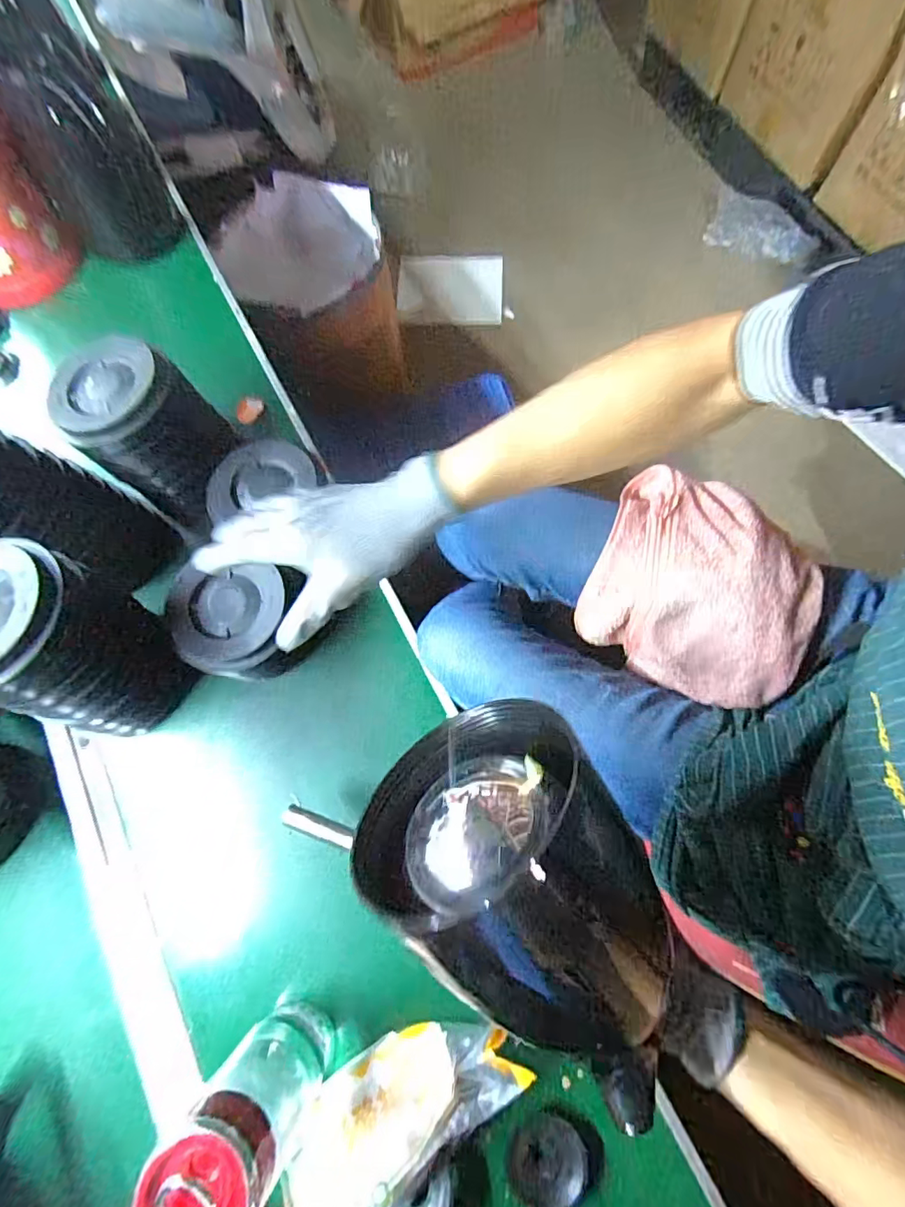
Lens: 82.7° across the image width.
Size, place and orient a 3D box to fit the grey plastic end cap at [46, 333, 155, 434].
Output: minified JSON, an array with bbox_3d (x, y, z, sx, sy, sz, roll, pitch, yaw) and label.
[{"bbox_3d":[-0.334,-0.211,0.485,0.102,0.017,0.104,-1,73,2],"label":"grey plastic end cap"}]

